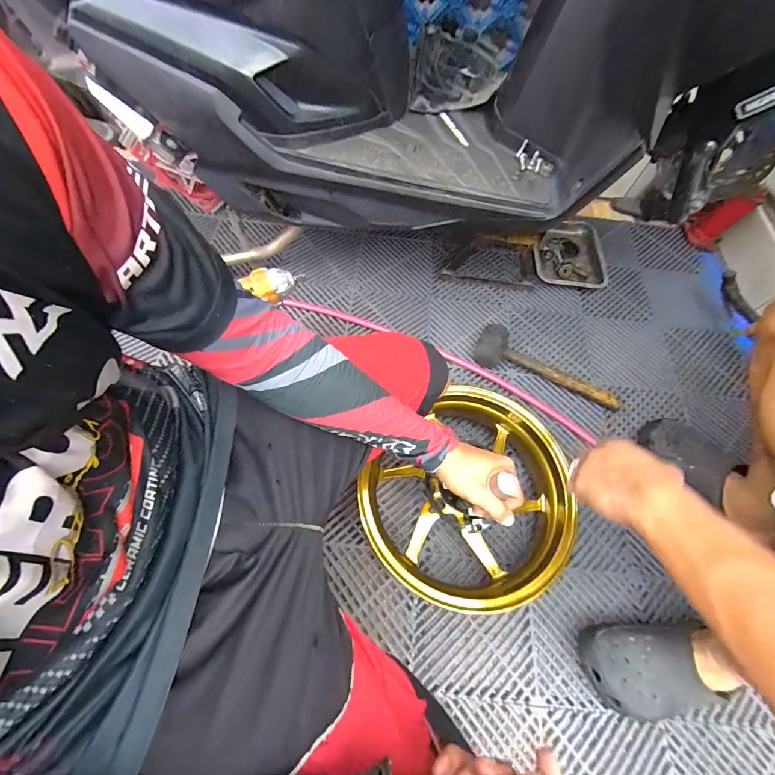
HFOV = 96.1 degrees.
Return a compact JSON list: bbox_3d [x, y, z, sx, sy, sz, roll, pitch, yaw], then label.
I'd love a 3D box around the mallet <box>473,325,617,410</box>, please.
[{"bbox_3d":[0.359,-0.049,0.776,0.333,0.074,0.087,19,64,6],"label":"mallet"}]

